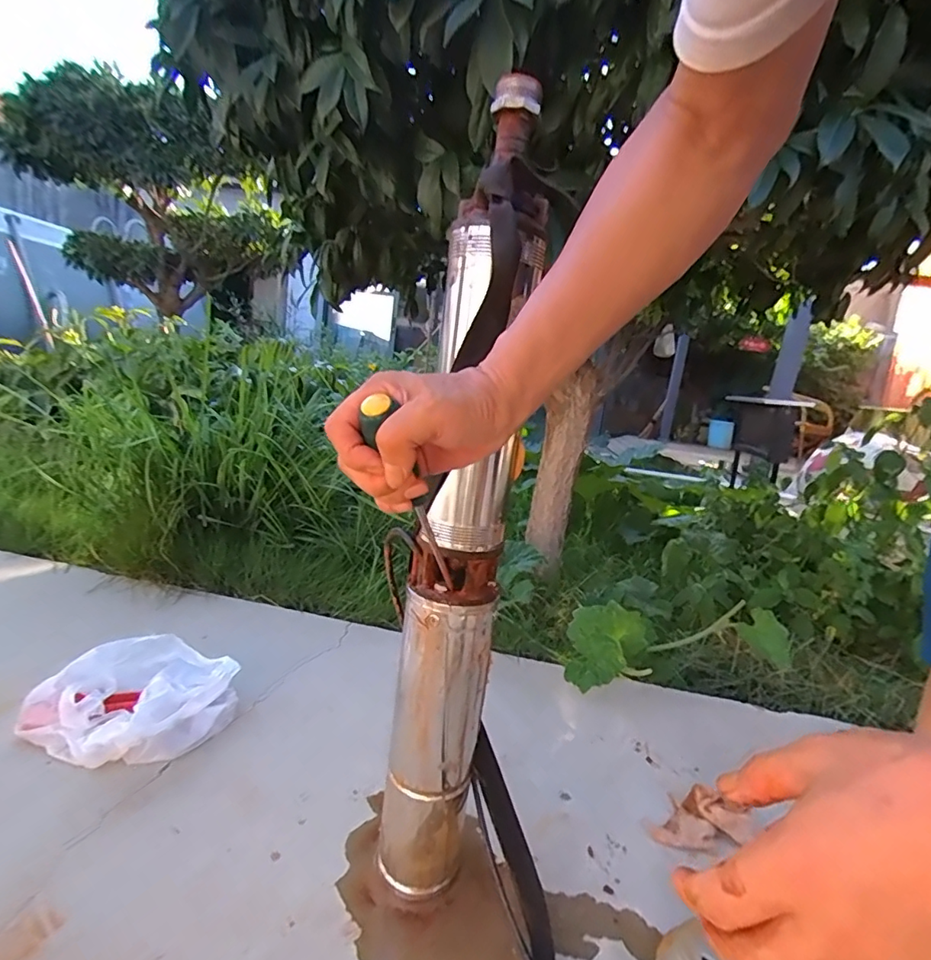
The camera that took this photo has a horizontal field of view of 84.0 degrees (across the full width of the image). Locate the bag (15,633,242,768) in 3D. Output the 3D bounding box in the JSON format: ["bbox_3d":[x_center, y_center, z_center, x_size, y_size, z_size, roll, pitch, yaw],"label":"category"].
[{"bbox_3d":[-0.451,0.305,0.717,0.186,0.081,0.225,16,15,34],"label":"bag"}]

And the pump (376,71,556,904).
[{"bbox_3d":[-0.003,0.064,0.484,0.090,0.758,0.084,2,12,-27],"label":"pump"}]

